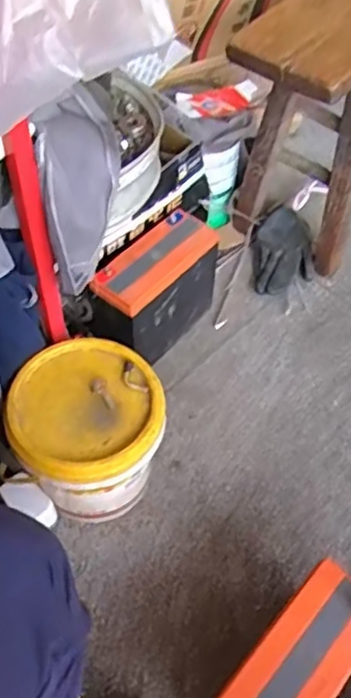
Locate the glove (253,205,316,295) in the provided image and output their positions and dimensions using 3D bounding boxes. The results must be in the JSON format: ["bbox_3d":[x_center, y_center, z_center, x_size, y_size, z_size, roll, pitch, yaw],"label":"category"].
[{"bbox_3d":[0.170,-0.150,1.025,0.094,0.038,0.151,4,53,-1],"label":"glove"}]

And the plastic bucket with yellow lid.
[{"bbox_3d":[-0.101,0.105,0.760,0.159,0.160,0.163,0,53,-1],"label":"plastic bucket with yellow lid"}]

